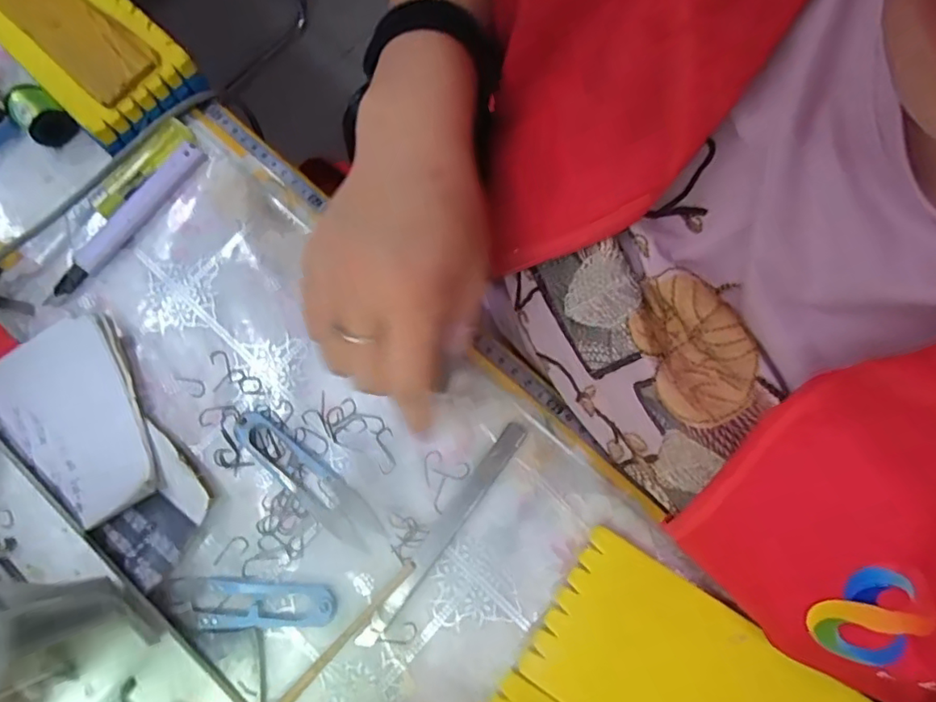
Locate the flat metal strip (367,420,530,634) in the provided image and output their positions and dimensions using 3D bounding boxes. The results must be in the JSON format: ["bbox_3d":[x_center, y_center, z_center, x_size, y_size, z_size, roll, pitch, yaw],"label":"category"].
[{"bbox_3d":[-0.009,0.090,0.306,0.012,0.010,0.124,36,77,10],"label":"flat metal strip"}]

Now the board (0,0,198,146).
[{"bbox_3d":[-0.315,-0.261,0.391,0.319,0.040,0.078,42,79,13],"label":"board"}]

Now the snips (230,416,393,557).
[{"bbox_3d":[-0.089,0.069,0.314,0.101,0.007,0.024,41,78,11],"label":"snips"}]

